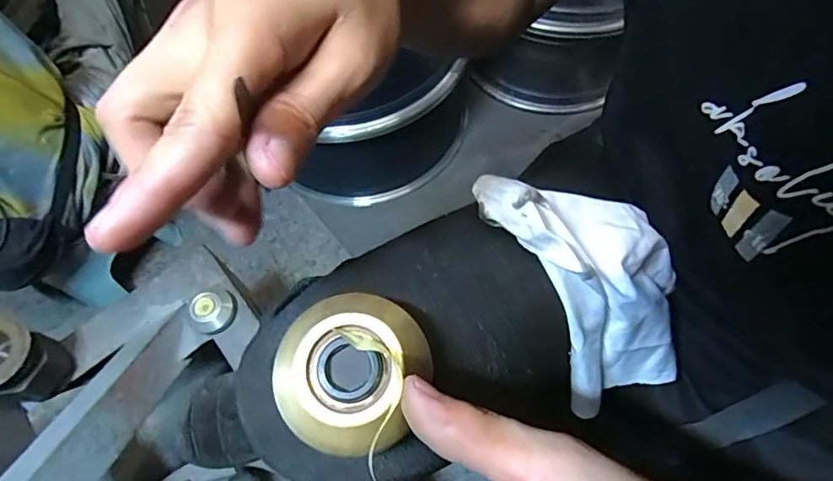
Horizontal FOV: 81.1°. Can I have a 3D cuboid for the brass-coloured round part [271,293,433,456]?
[{"bbox_3d":[-0.027,0.050,0.194,0.058,0.015,0.061,-1,63,2],"label":"brass-coloured round part"}]

